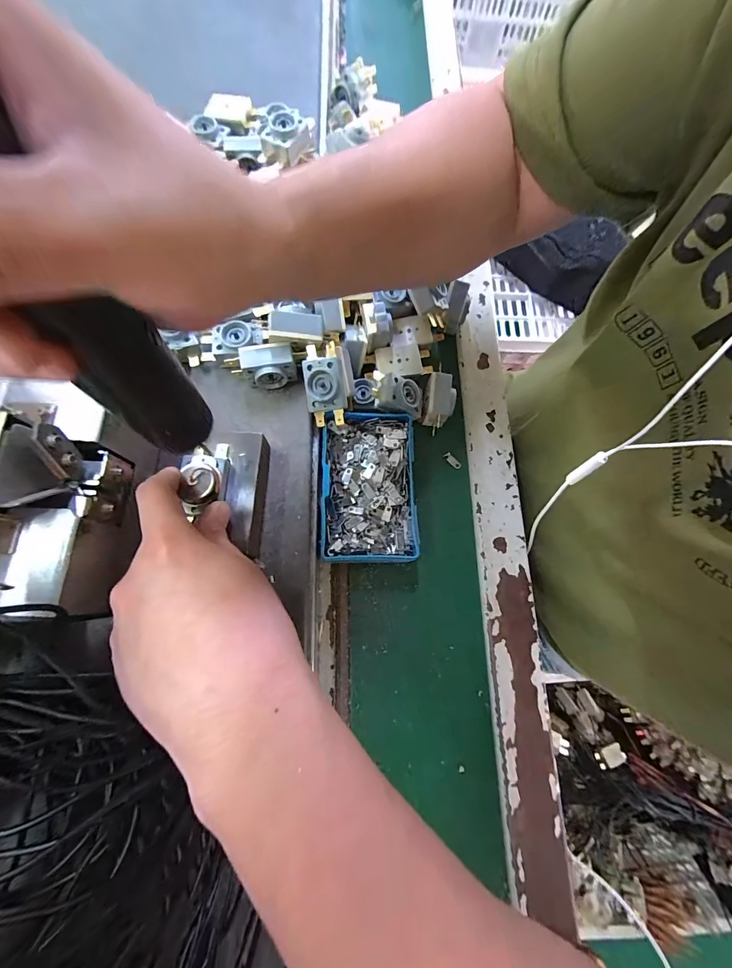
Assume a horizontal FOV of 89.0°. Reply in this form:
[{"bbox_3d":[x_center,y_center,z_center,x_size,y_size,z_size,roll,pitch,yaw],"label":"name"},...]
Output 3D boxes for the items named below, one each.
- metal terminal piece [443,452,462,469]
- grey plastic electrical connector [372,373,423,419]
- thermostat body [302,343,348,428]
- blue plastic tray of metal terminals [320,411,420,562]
[{"bbox_3d":[0.074,-0.020,0.314,0.006,0.004,0.017,-40,80,-14],"label":"metal terminal piece"},{"bbox_3d":[0.026,-0.071,0.304,0.042,0.019,0.028,21,79,-27],"label":"grey plastic electrical connector"},{"bbox_3d":[-0.030,-0.073,0.280,0.029,0.021,0.056,-8,99,-2],"label":"thermostat body"},{"bbox_3d":[0.002,0.001,0.290,0.070,0.024,0.113,0,73,-4],"label":"blue plastic tray of metal terminals"}]

